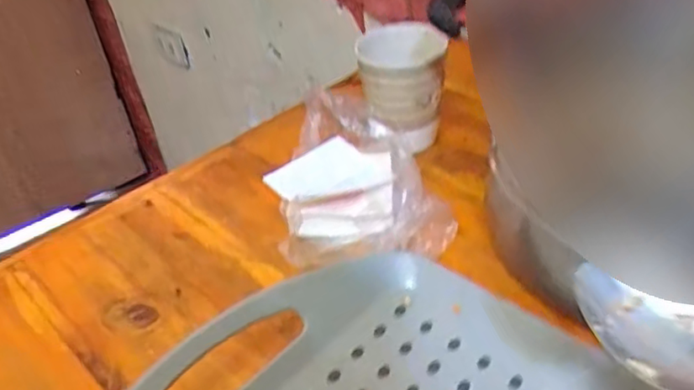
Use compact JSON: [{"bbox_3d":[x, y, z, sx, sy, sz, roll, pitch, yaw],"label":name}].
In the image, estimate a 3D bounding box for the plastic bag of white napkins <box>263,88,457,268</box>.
[{"bbox_3d":[-0.002,-0.020,0.485,0.115,0.044,0.188,-13,39,-7],"label":"plastic bag of white napkins"}]

